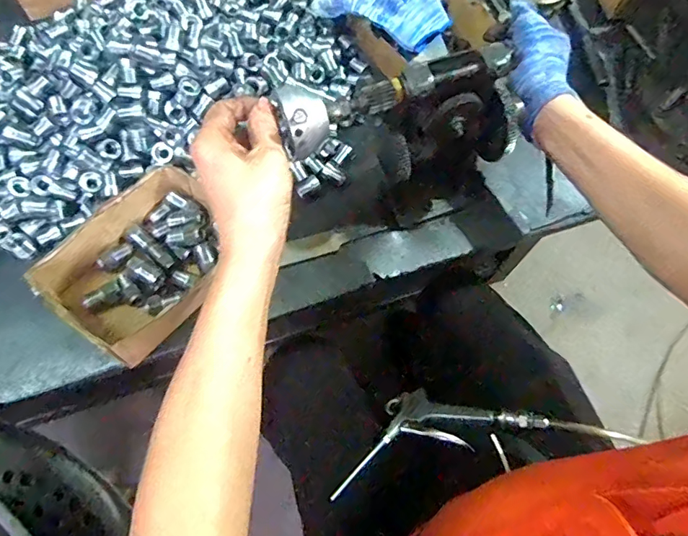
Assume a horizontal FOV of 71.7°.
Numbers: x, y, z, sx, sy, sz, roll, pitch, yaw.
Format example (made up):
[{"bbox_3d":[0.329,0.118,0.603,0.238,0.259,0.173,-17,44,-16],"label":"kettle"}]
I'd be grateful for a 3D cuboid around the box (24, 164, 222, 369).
[{"bbox_3d":[-0.186,-0.007,0.451,0.119,0.059,0.166,36,70,12],"label":"box"}]

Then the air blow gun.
[{"bbox_3d":[0.105,0.190,0.540,0.243,0.050,0.106,-10,67,8],"label":"air blow gun"}]

